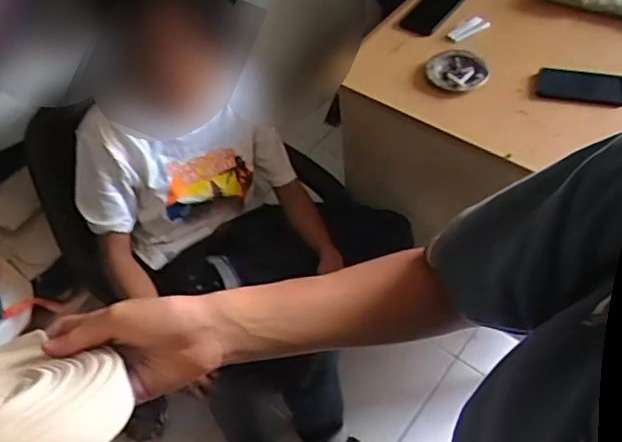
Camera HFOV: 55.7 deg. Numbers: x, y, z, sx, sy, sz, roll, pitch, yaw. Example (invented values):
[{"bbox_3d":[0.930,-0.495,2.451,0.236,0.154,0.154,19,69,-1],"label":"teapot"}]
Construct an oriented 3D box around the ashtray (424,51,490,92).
[{"bbox_3d":[0.292,-0.300,1.162,0.117,0.022,0.109,-3,54,4],"label":"ashtray"}]

